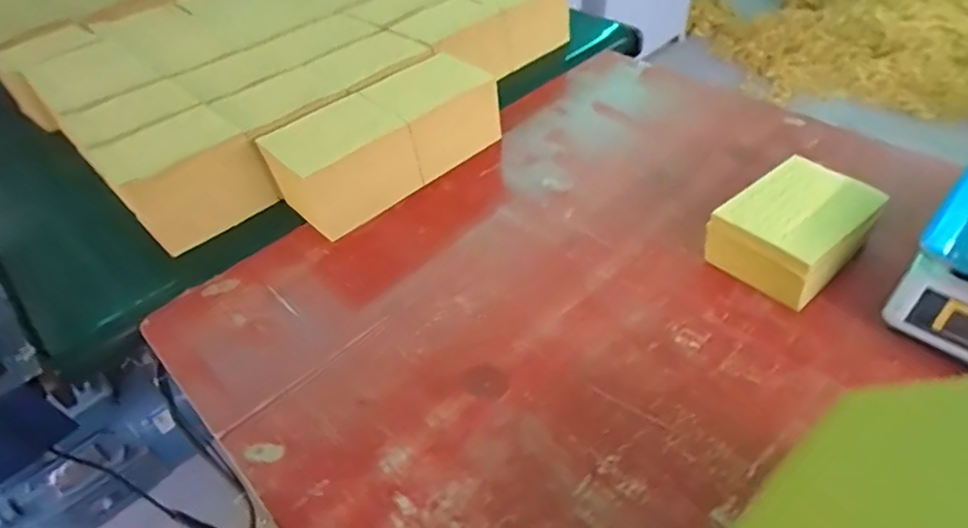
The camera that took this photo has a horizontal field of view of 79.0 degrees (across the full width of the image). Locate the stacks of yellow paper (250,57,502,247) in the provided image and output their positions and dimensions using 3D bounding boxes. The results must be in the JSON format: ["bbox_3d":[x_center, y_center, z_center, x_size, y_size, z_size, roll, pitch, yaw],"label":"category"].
[{"bbox_3d":[-0.139,-0.178,0.857,0.326,0.111,0.144,-33,50,-23],"label":"stacks of yellow paper"}]

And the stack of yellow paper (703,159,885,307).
[{"bbox_3d":[0.353,-0.037,0.675,0.167,0.081,0.121,-34,50,-24],"label":"stack of yellow paper"}]

